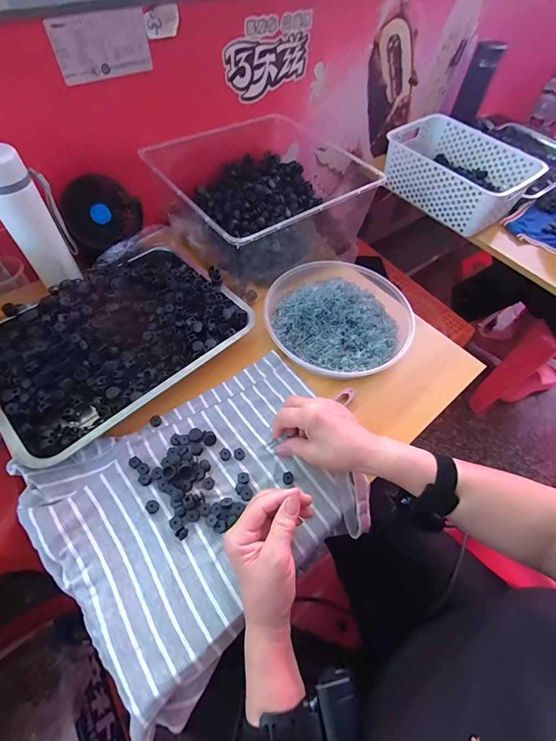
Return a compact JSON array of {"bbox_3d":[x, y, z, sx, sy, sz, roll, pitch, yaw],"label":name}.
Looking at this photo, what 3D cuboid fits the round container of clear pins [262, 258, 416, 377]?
[{"bbox_3d":[0.094,-0.091,0.542,0.221,0.060,0.203,2,57,-3],"label":"round container of clear pins"}]

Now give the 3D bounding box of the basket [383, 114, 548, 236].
[{"bbox_3d":[0.408,-0.468,0.822,0.204,0.109,0.310,-34,65,-23],"label":"basket"}]

